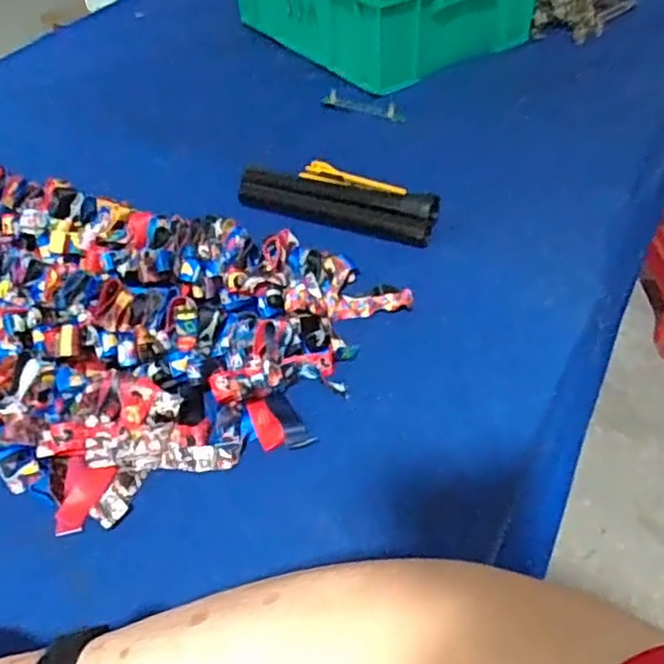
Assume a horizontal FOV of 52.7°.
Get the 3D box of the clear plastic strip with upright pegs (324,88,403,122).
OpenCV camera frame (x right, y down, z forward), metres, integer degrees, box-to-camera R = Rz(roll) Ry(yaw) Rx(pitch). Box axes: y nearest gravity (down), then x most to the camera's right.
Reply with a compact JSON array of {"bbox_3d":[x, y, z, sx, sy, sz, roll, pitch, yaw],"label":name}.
[{"bbox_3d":[0.043,-0.305,0.898,0.119,0.012,0.032,21,51,23],"label":"clear plastic strip with upright pegs"}]

